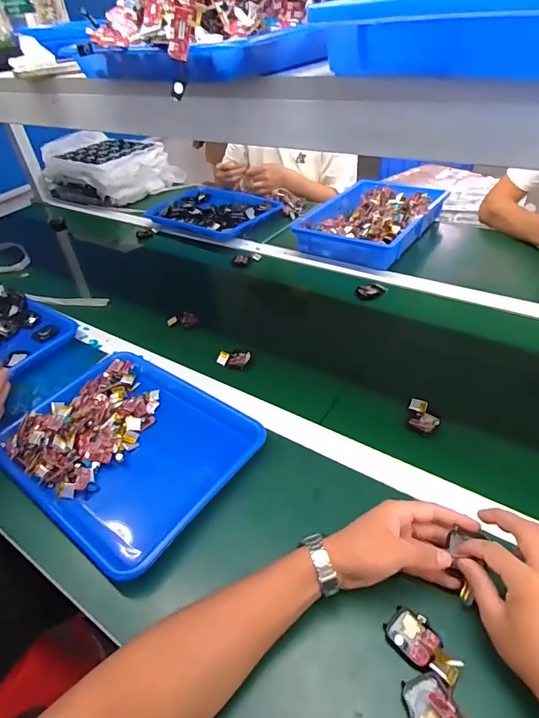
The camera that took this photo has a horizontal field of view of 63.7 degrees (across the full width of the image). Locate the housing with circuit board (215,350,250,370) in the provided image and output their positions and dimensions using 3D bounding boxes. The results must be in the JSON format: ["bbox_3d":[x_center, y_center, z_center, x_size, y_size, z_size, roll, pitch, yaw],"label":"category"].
[{"bbox_3d":[-0.060,-0.001,0.739,0.056,0.023,0.026,5,42,15],"label":"housing with circuit board"}]

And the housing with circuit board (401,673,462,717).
[{"bbox_3d":[0.136,0.290,0.361,0.040,0.013,0.048,-22,42,-16],"label":"housing with circuit board"}]

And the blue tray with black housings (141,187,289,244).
[{"bbox_3d":[-0.149,-0.412,1.202,0.328,0.040,0.233,24,49,32],"label":"blue tray with black housings"}]

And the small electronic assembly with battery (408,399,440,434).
[{"bbox_3d":[0.212,0.079,0.595,0.040,0.020,0.046,7,42,16],"label":"small electronic assembly with battery"}]

